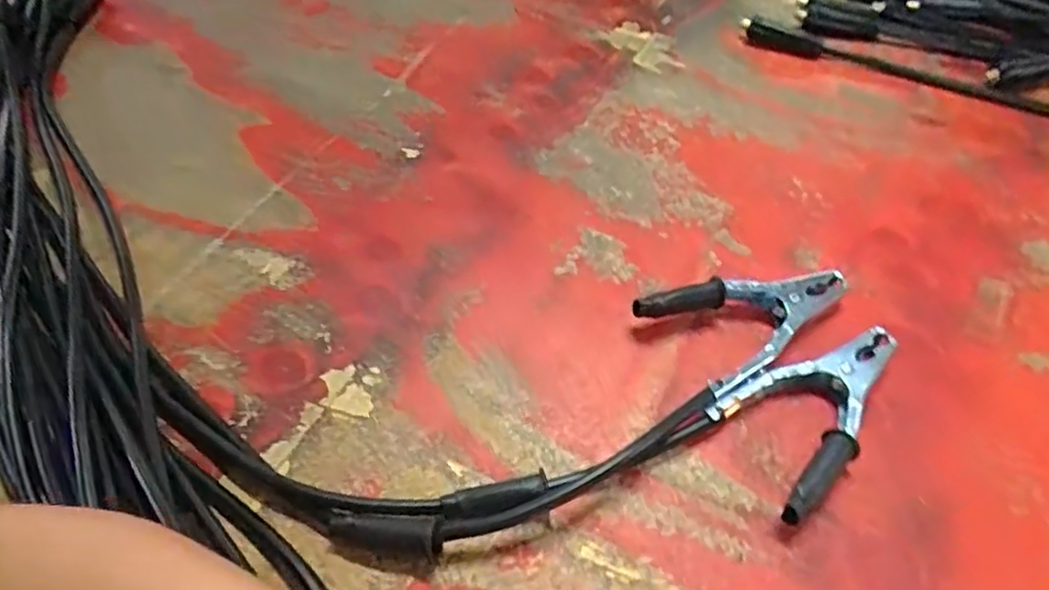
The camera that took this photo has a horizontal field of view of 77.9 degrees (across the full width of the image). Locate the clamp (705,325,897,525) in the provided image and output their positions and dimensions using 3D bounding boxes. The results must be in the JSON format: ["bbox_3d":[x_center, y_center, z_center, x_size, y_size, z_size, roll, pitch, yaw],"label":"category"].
[{"bbox_3d":[0.187,0.073,0.396,0.137,0.023,0.078,-23,57,-16],"label":"clamp"}]

